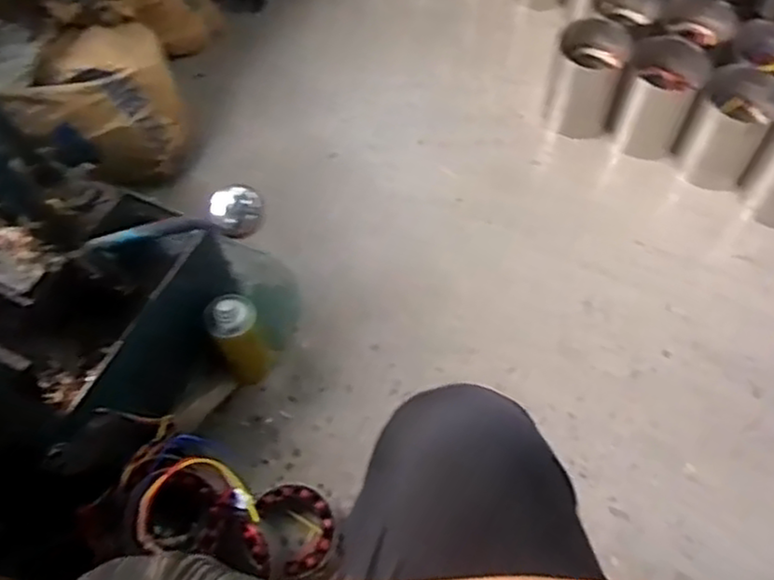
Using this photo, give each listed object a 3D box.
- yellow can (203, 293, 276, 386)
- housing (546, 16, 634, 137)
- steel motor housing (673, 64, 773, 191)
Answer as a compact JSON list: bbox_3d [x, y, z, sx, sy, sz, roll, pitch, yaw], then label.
[{"bbox_3d":[-0.196,0.064,0.972,0.062,0.157,0.063,-1,60,2],"label":"yellow can"},{"bbox_3d":[0.339,-0.353,1.237,0.116,0.184,0.097,15,62,11],"label":"housing"},{"bbox_3d":[0.554,-0.261,1.173,0.116,0.160,0.114,29,65,18],"label":"steel motor housing"}]

